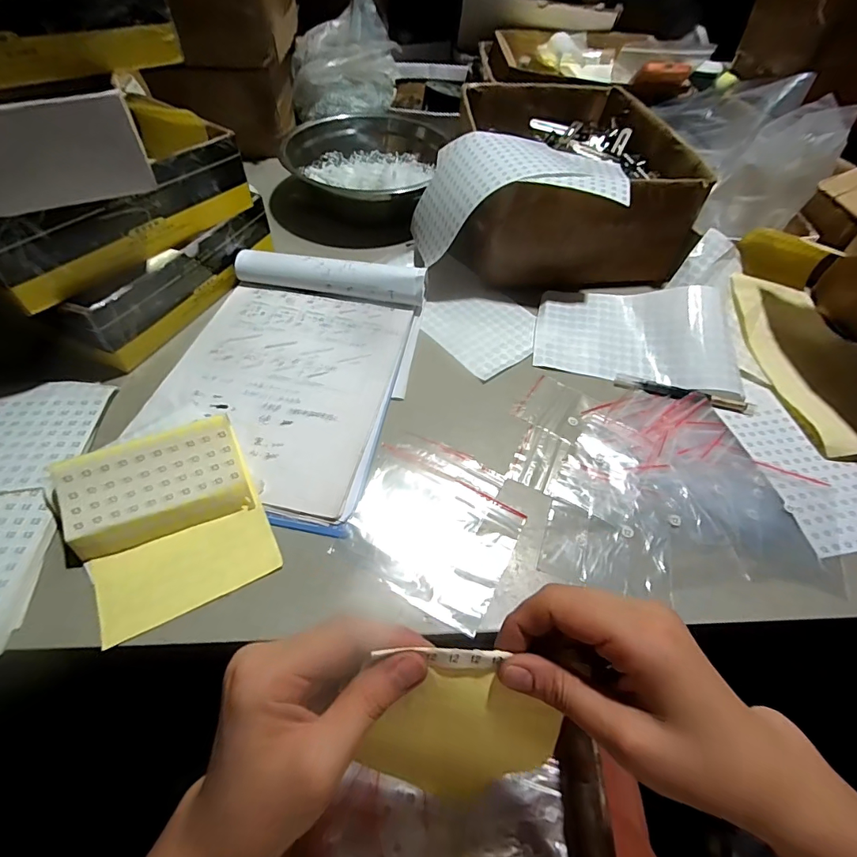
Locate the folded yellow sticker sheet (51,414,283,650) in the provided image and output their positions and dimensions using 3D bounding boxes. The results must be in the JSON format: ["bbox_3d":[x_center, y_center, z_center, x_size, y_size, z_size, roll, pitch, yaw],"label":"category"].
[{"bbox_3d":[-0.195,0.069,0.332,0.126,0.018,0.136,-22,80,-20],"label":"folded yellow sticker sheet"}]

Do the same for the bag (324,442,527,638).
[{"bbox_3d":[0.000,0.081,0.353,0.132,0.006,0.107,25,56,14],"label":"bag"}]

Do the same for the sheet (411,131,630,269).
[{"bbox_3d":[0.099,-0.279,0.536,0.230,0.105,0.151,1,55,-4],"label":"sheet"}]

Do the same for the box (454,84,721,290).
[{"bbox_3d":[0.185,-0.346,0.609,0.278,0.118,0.332,3,55,-2],"label":"box"}]

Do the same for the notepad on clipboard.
[{"bbox_3d":[-0.141,-0.062,0.440,0.224,0.033,0.307,11,54,4],"label":"notepad on clipboard"}]

